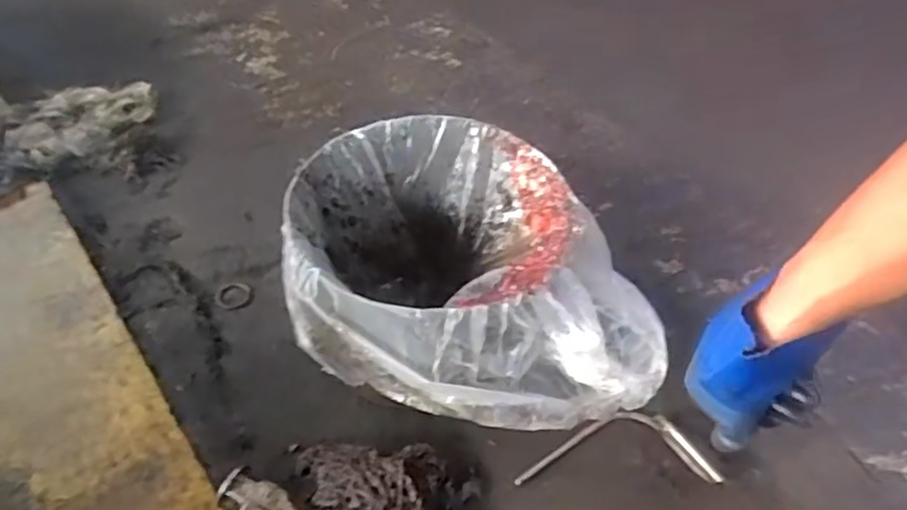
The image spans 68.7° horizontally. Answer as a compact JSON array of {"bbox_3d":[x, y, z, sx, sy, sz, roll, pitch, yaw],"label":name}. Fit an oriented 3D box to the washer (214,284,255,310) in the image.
[{"bbox_3d":[-0.272,0.051,0.822,0.046,0.004,0.041,11,47,4],"label":"washer"}]

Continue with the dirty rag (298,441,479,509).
[{"bbox_3d":[-0.059,0.238,0.640,0.172,0.047,0.154,-6,48,-11],"label":"dirty rag"}]

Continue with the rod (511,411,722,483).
[{"bbox_3d":[0.169,0.201,0.704,0.202,0.026,0.080,3,47,-3],"label":"rod"}]

